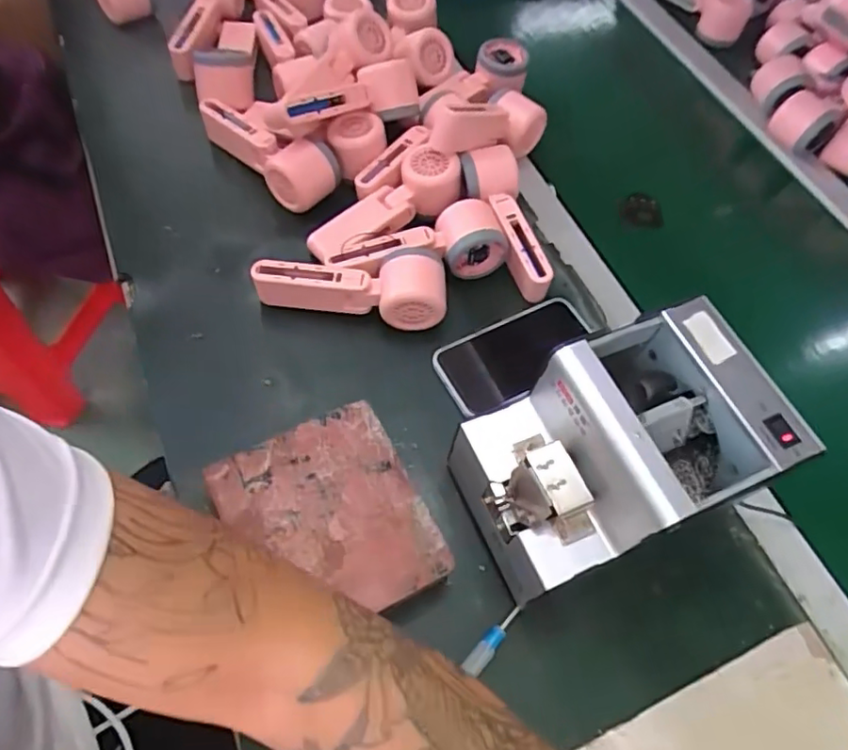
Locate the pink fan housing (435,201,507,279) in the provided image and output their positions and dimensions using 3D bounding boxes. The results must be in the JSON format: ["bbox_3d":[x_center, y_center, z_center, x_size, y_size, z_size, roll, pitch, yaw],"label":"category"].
[{"bbox_3d":[0.039,-0.129,0.569,0.062,0.053,0.055,-20,63,-15],"label":"pink fan housing"}]

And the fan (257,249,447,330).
[{"bbox_3d":[-0.065,-0.080,0.526,0.165,0.047,0.059,2,60,-3],"label":"fan"}]

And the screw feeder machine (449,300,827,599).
[{"bbox_3d":[0.125,0.061,0.422,0.176,0.152,0.120,-19,63,-14],"label":"screw feeder machine"}]

